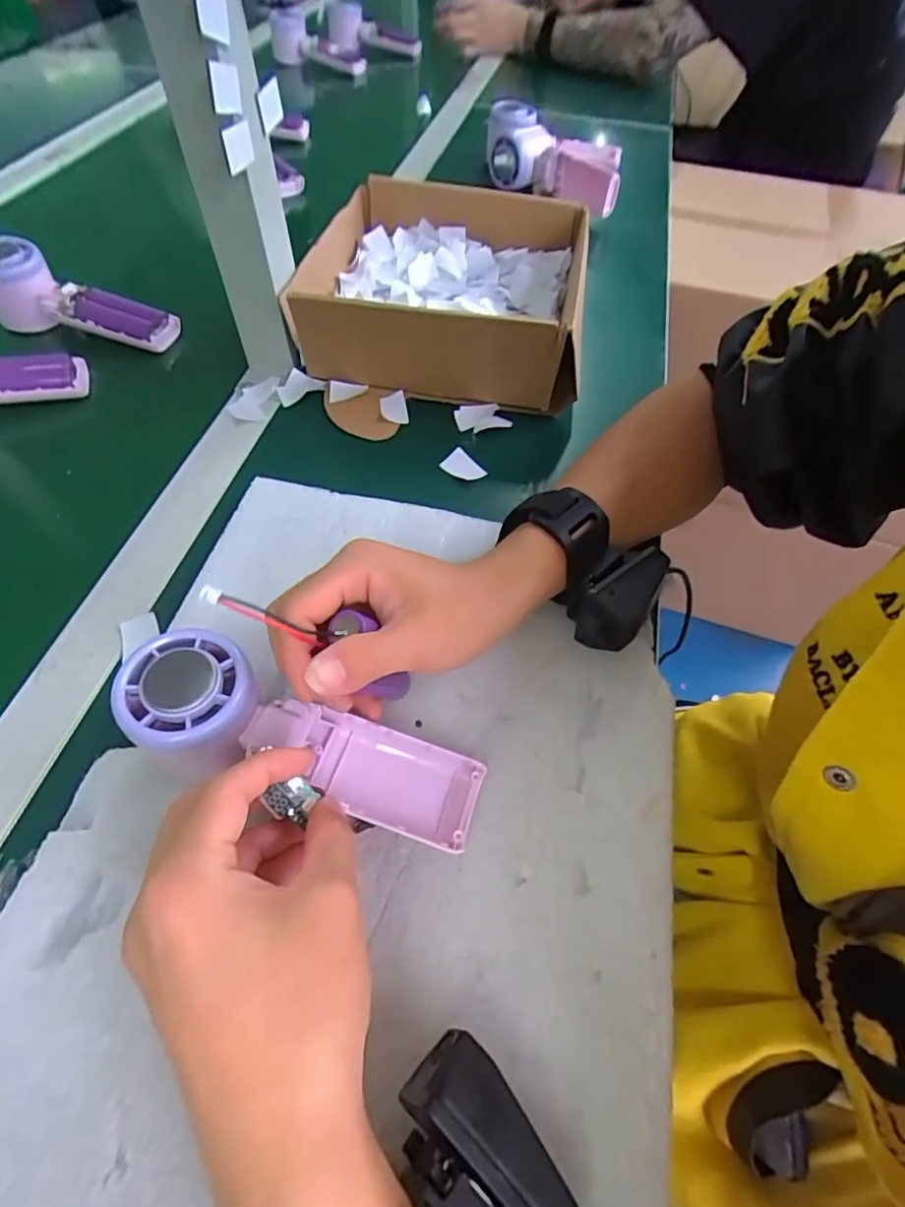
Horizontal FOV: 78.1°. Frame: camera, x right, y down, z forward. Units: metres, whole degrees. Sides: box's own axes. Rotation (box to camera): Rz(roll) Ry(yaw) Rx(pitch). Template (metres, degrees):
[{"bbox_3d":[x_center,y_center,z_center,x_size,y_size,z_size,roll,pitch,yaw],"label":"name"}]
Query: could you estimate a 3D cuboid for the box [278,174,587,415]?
[{"bbox_3d":[-0.004,-0.274,0.479,0.217,0.077,0.230,6,57,3],"label":"box"}]

